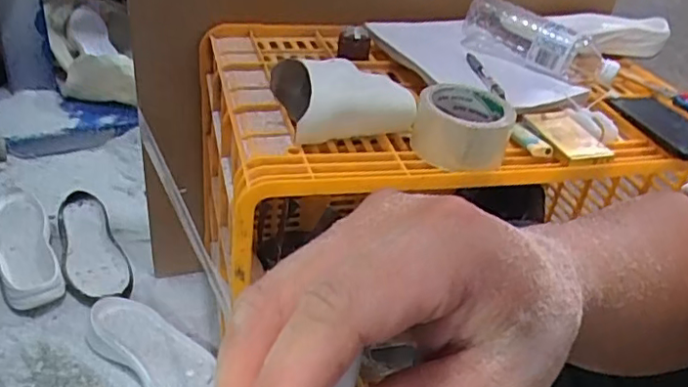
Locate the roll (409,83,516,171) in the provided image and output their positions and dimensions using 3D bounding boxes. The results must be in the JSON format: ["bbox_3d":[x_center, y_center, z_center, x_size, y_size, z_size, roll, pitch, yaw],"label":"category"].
[{"bbox_3d":[0.121,-0.070,0.625,0.094,0.057,0.103,5,34,-4],"label":"roll"}]

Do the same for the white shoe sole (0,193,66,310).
[{"bbox_3d":[-0.560,0.098,1.053,0.098,0.055,0.259,-14,40,-28],"label":"white shoe sole"}]

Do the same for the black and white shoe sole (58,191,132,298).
[{"bbox_3d":[-0.458,0.097,1.094,0.104,0.037,0.290,-13,39,-27],"label":"black and white shoe sole"}]

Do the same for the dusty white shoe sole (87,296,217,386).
[{"bbox_3d":[-0.287,0.240,0.927,0.251,0.034,0.107,27,39,26],"label":"dusty white shoe sole"}]

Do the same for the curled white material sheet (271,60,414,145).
[{"bbox_3d":[-0.001,-0.105,0.639,0.132,0.064,0.085,-9,38,-23],"label":"curled white material sheet"}]

